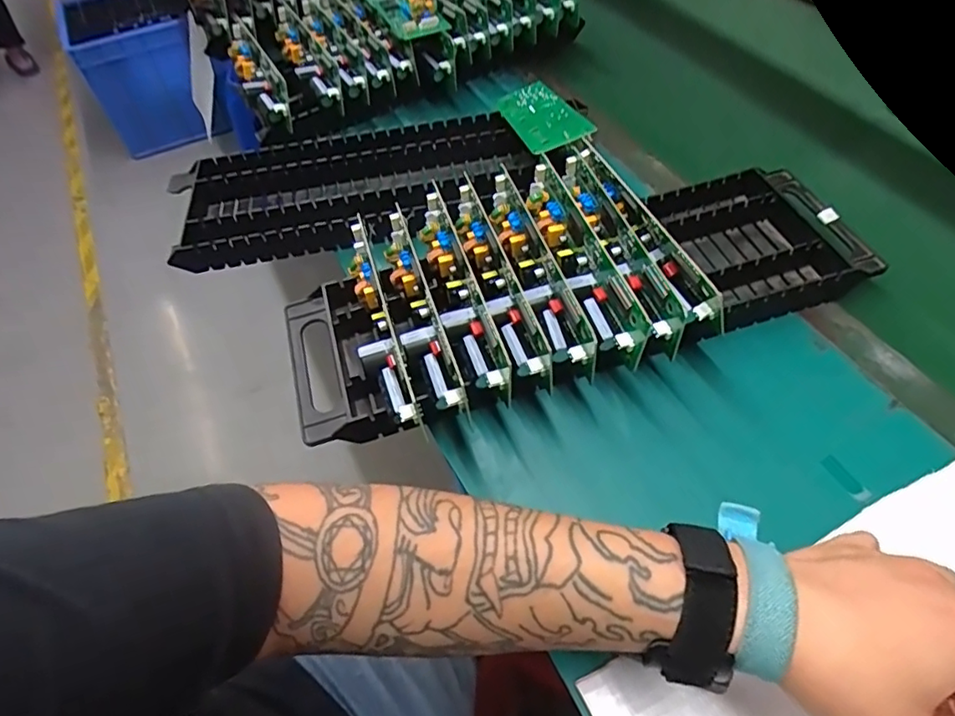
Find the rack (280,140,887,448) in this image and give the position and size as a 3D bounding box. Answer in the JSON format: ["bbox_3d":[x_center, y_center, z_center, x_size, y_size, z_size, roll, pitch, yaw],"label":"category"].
[{"bbox_3d":[0.077,-0.078,0.461,0.467,0.079,0.212,-17,54,-9],"label":"rack"}]

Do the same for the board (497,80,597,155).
[{"bbox_3d":[0.061,-0.234,0.559,0.056,0.009,0.181,-22,38,5],"label":"board"}]

